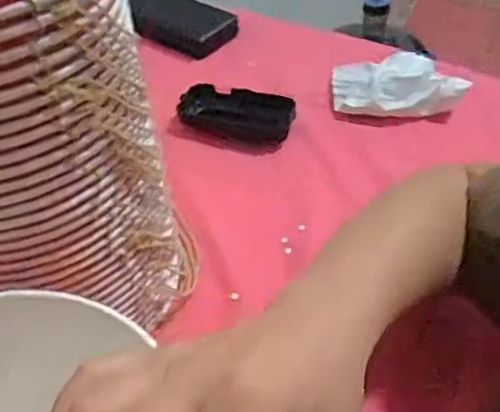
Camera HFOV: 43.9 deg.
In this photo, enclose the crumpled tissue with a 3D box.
[{"bbox_3d":[0.145,-0.121,0.610,0.125,0.037,0.079,3,45,6],"label":"crumpled tissue"}]

